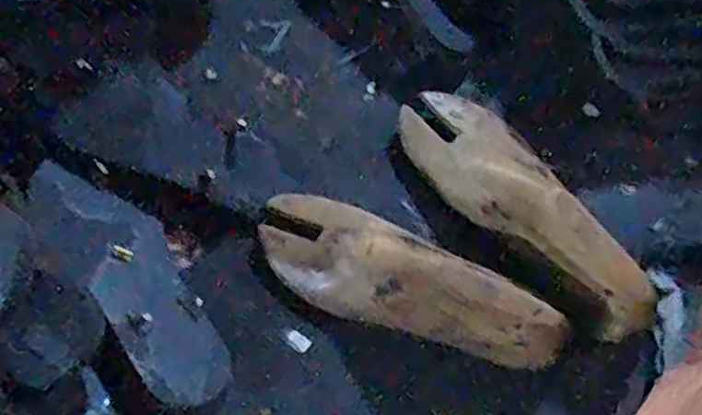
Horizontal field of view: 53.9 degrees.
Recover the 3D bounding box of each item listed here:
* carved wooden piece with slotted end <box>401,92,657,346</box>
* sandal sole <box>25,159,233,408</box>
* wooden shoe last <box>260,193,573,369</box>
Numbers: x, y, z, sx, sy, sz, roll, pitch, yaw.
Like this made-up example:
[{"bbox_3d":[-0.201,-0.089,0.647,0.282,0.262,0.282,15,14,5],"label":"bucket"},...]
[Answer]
[{"bbox_3d":[0.122,-0.002,0.506,0.070,0.080,0.229,-31,70,-9],"label":"carved wooden piece with slotted end"},{"bbox_3d":[-0.167,0.049,0.517,0.072,0.029,0.211,-39,71,-12],"label":"sandal sole"},{"bbox_3d":[0.034,0.055,0.498,0.228,0.070,0.074,30,73,14],"label":"wooden shoe last"}]

